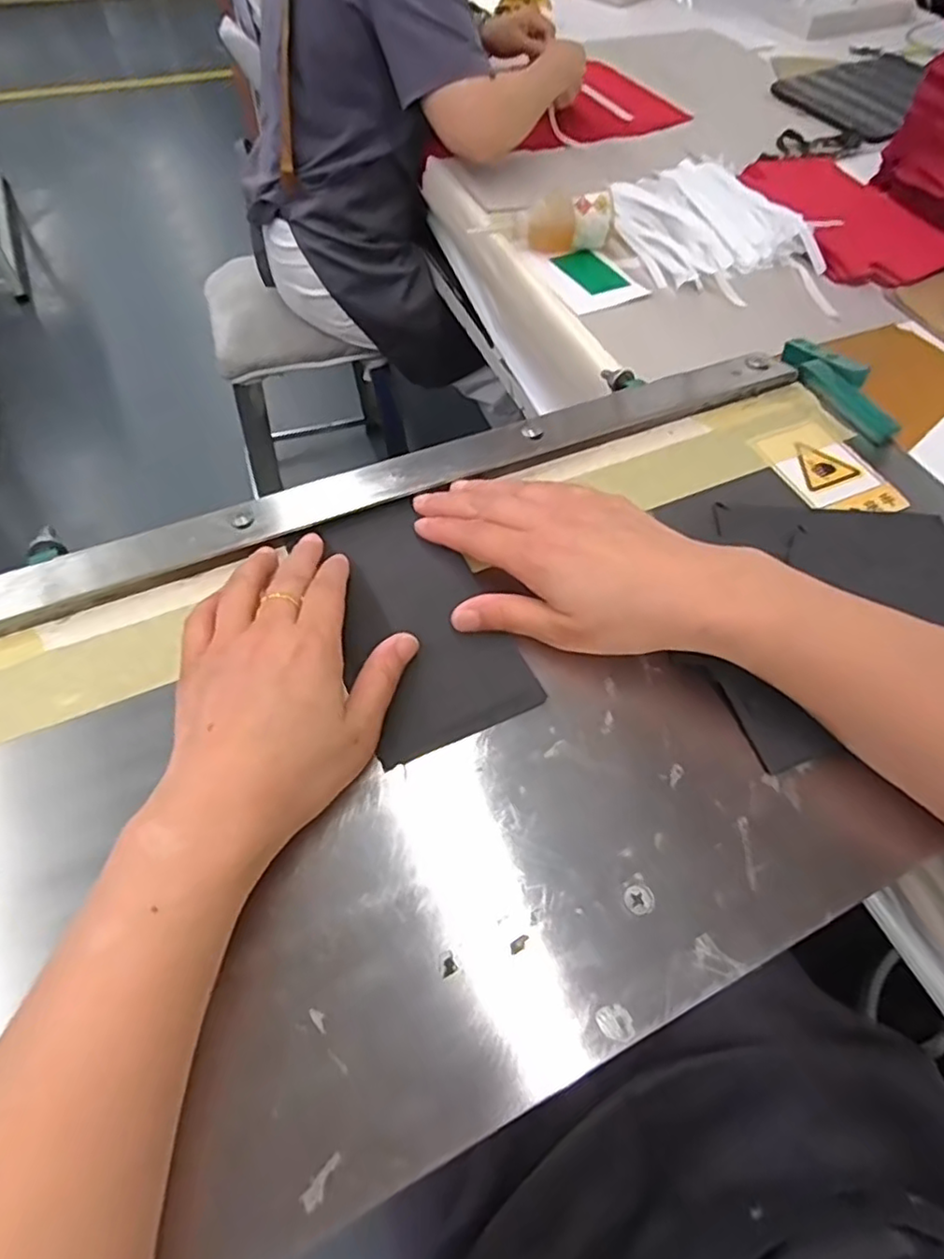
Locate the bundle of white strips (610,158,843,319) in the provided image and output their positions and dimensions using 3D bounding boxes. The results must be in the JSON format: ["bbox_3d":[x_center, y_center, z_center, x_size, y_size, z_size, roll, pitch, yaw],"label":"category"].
[{"bbox_3d":[0.297,-0.493,0.793,0.210,0.032,0.298,-11,58,-10],"label":"bundle of white strips"}]

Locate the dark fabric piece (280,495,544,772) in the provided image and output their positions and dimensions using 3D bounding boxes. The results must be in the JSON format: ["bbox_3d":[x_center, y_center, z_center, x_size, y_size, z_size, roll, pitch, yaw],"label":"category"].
[{"bbox_3d":[-0.032,-0.009,0.338,0.081,0.006,0.144,-21,63,-15],"label":"dark fabric piece"}]

